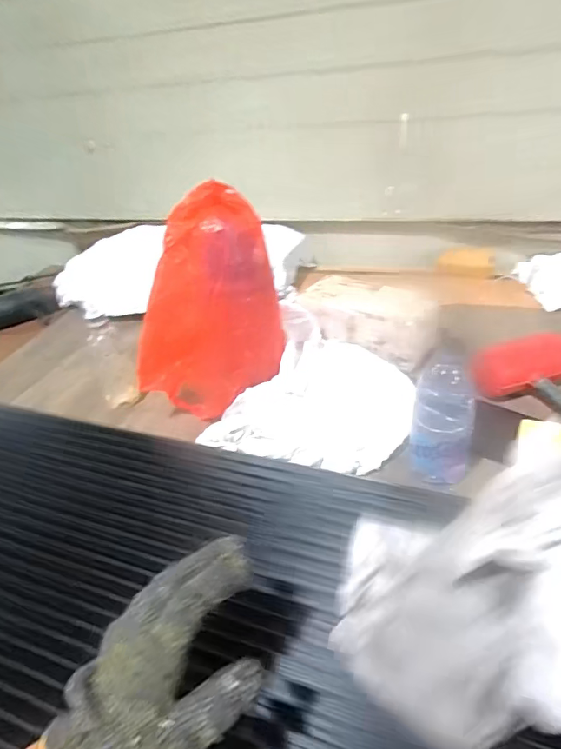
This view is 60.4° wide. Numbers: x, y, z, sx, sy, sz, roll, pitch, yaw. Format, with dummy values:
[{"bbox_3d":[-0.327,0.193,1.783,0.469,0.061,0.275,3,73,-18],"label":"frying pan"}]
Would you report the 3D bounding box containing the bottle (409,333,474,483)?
[{"bbox_3d":[0.186,0.045,0.551,0.065,0.171,0.056,6,37,18],"label":"bottle"}]

